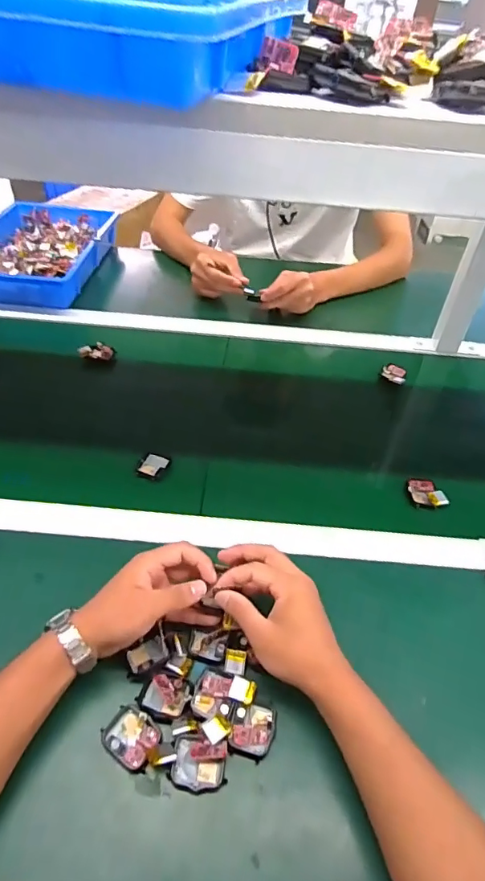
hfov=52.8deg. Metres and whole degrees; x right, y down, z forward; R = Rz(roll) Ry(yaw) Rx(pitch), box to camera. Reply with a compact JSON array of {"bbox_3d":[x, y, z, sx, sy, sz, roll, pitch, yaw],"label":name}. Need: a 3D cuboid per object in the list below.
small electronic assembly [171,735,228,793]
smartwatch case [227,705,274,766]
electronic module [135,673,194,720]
[{"bbox_3d":[-0.035,0.262,0.397,0.041,0.015,0.035,10,45,5],"label":"small electronic assembly"},{"bbox_3d":[0.009,0.255,0.429,0.036,0.012,0.040,18,47,13],"label":"smartwatch case"},{"bbox_3d":[-0.068,0.226,0.437,0.043,0.011,0.034,18,47,14],"label":"electronic module"}]

